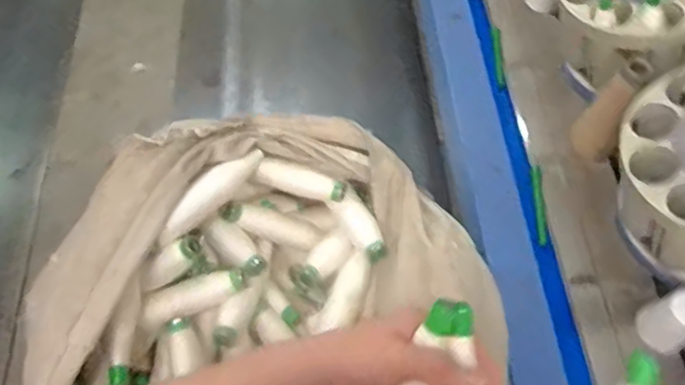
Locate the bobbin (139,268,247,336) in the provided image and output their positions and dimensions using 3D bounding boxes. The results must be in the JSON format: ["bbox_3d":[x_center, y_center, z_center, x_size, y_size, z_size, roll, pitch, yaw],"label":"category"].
[{"bbox_3d":[-0.164,0.115,0.680,0.116,0.033,0.031,-21,61,-14],"label":"bobbin"}]

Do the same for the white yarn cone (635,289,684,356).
[{"bbox_3d":[0.403,0.157,0.759,0.064,0.060,0.059,-34,65,-20],"label":"white yarn cone"}]

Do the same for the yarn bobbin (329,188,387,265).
[{"bbox_3d":[0.024,0.040,0.735,0.036,0.033,0.094,-25,62,-16],"label":"yarn bobbin"}]

